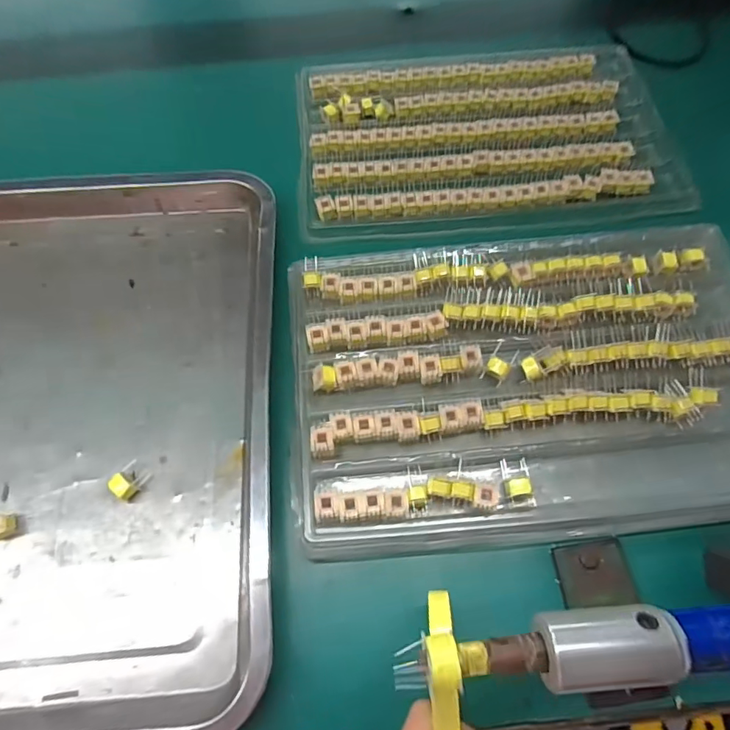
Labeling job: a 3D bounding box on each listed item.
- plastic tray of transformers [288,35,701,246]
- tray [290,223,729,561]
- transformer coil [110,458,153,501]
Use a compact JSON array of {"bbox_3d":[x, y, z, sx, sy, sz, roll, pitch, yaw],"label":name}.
[{"bbox_3d":[0.103,-0.210,0.442,0.319,0.034,0.207,-4,64,-1],"label":"plastic tray of transformers"},{"bbox_3d":[0.113,0.003,0.329,0.316,0.026,0.211,-5,64,-1],"label":"tray"},{"bbox_3d":[-0.150,0.073,0.310,0.015,0.014,0.021,30,68,15],"label":"transformer coil"}]

